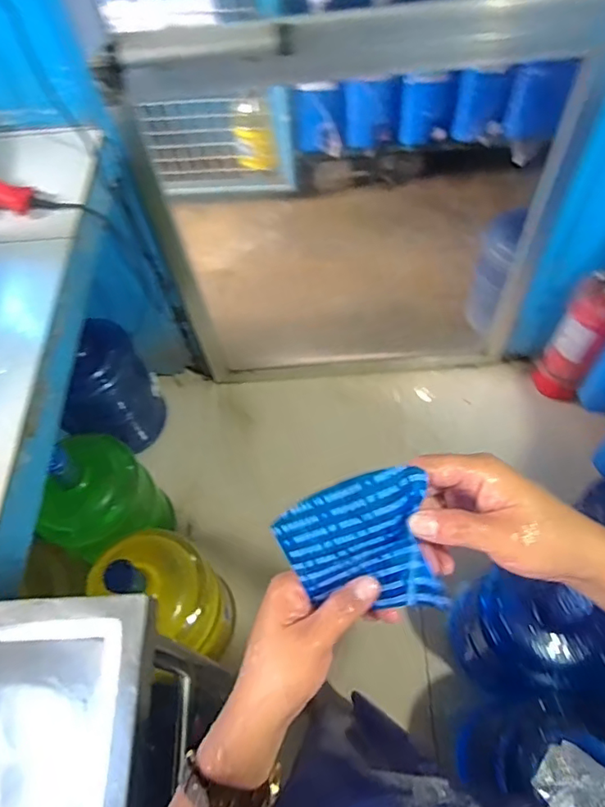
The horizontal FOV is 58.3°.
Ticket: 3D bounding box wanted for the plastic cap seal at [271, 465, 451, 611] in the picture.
[{"bbox_3d":[0.037,0.088,0.320,0.087,0.088,0.020,-21,23,5],"label":"plastic cap seal"}]

